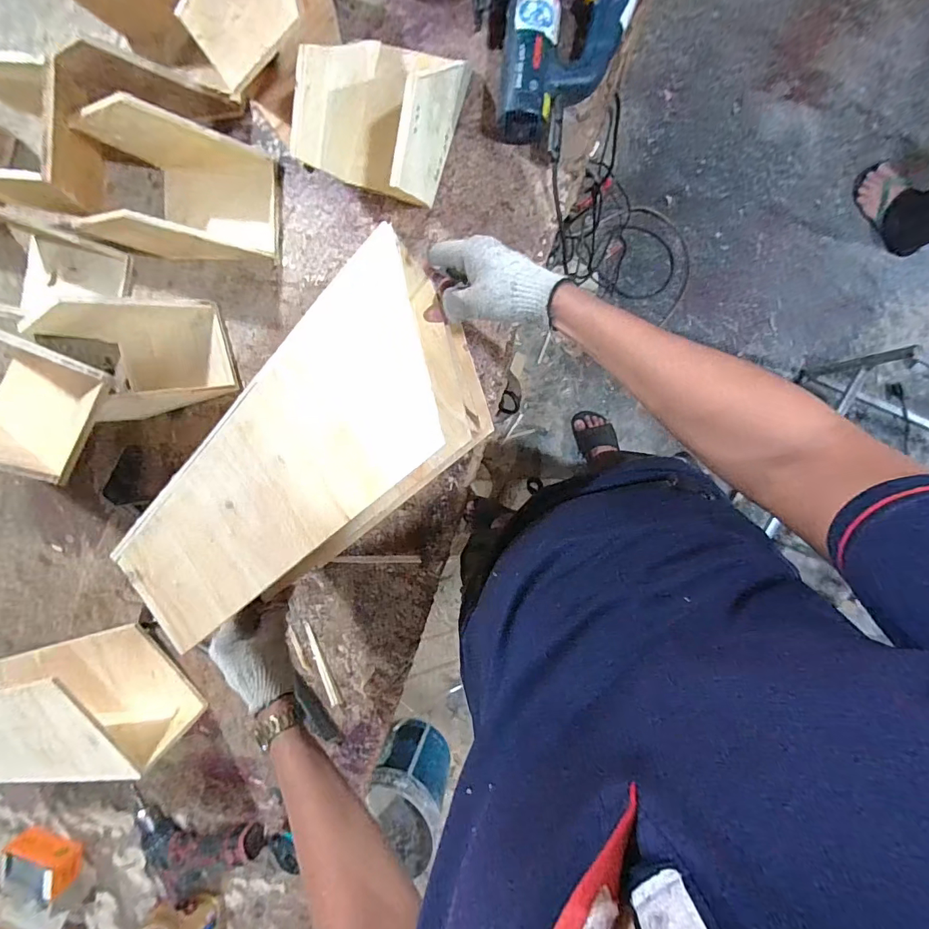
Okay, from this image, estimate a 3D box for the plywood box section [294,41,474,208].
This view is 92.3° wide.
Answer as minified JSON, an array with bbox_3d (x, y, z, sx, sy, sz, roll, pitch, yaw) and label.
[{"bbox_3d":[-0.095,-0.437,0.543,0.143,0.138,0.197,22,98,6],"label":"plywood box section"}]

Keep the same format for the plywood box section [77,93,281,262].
[{"bbox_3d":[-0.376,-0.364,0.587,0.212,0.134,0.135,2,95,9],"label":"plywood box section"}]

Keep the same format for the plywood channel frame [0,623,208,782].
[{"bbox_3d":[-0.644,0.394,0.704,0.375,0.149,0.187,-17,93,10],"label":"plywood channel frame"}]

